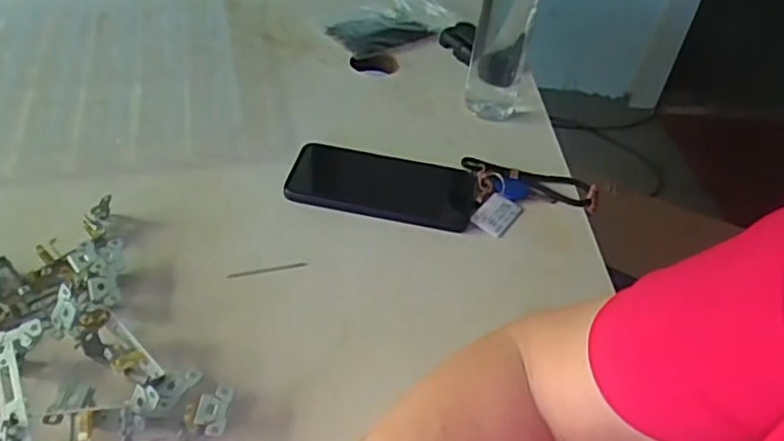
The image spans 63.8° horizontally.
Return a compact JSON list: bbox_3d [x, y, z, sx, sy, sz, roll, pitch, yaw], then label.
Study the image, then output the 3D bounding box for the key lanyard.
[{"bbox_3d":[0.130,-0.020,0.586,0.121,0.020,0.088,6,43,-2],"label":"key lanyard"}]

